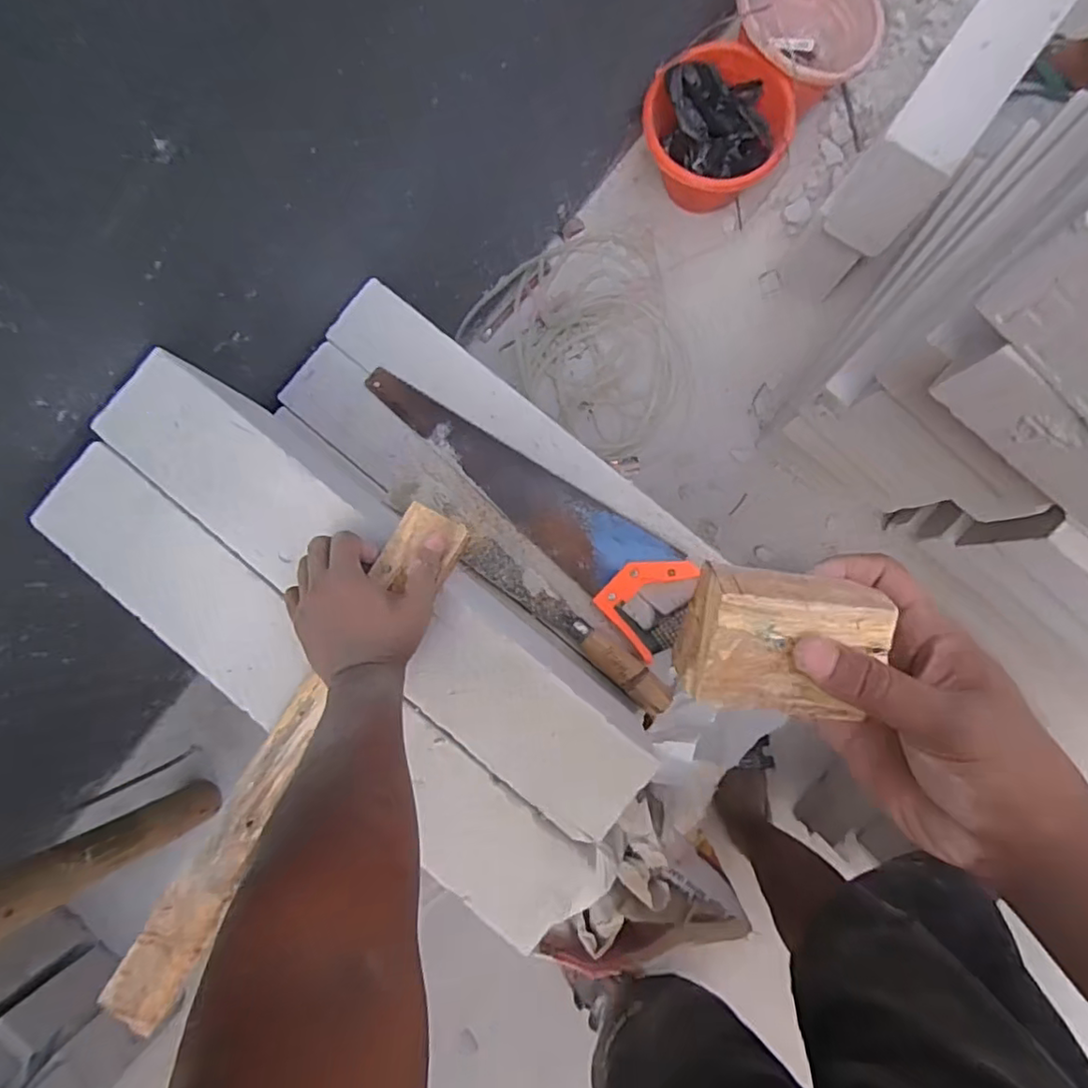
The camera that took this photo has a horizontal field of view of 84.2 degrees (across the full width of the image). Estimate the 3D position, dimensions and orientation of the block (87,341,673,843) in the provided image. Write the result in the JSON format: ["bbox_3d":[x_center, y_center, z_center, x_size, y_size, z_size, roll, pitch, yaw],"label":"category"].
[{"bbox_3d":[-0.144,0.048,0.612,0.583,0.193,0.120,38,89,5],"label":"block"}]

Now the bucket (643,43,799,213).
[{"bbox_3d":[0.297,-0.715,1.080,0.248,0.183,0.198,23,88,5],"label":"bucket"}]

